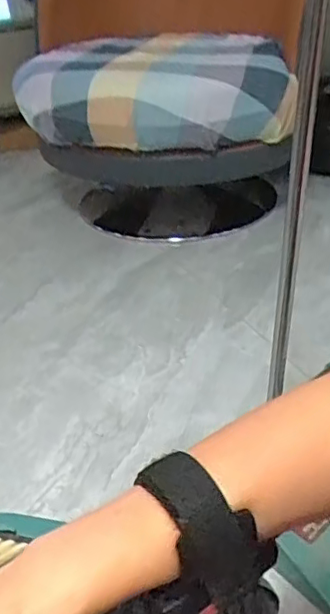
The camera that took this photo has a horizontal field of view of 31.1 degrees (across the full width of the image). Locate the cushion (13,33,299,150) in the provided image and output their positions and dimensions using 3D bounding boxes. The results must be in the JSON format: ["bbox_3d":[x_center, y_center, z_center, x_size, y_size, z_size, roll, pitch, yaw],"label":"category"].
[{"bbox_3d":[-0.019,-0.562,1.510,0.691,0.177,0.542,14,36,27],"label":"cushion"}]

